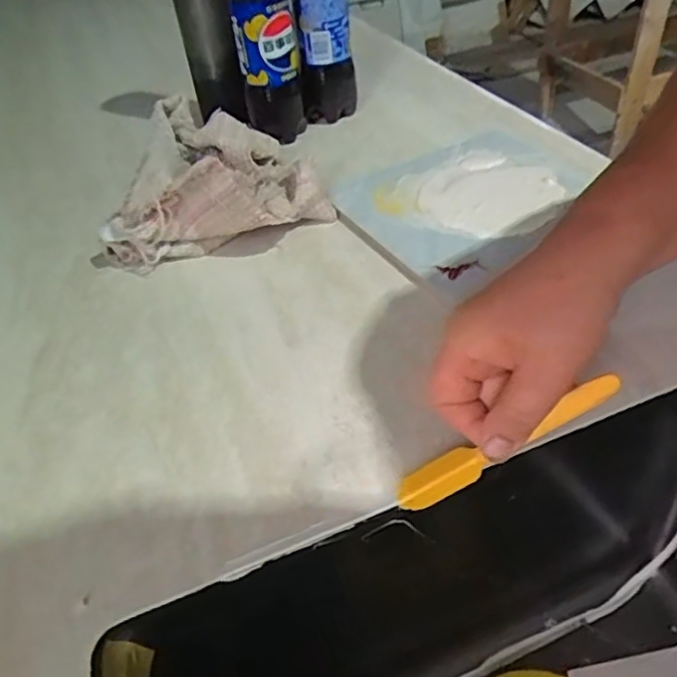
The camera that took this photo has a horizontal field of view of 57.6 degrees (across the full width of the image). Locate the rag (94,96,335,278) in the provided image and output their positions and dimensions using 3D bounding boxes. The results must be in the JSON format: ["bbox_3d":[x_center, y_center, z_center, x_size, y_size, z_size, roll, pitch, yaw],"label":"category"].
[{"bbox_3d":[-0.093,-0.141,0.535,0.172,0.071,0.182,1,45,9],"label":"rag"}]

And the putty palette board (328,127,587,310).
[{"bbox_3d":[0.112,-0.119,0.530,0.198,0.012,0.190,-27,47,-19],"label":"putty palette board"}]

